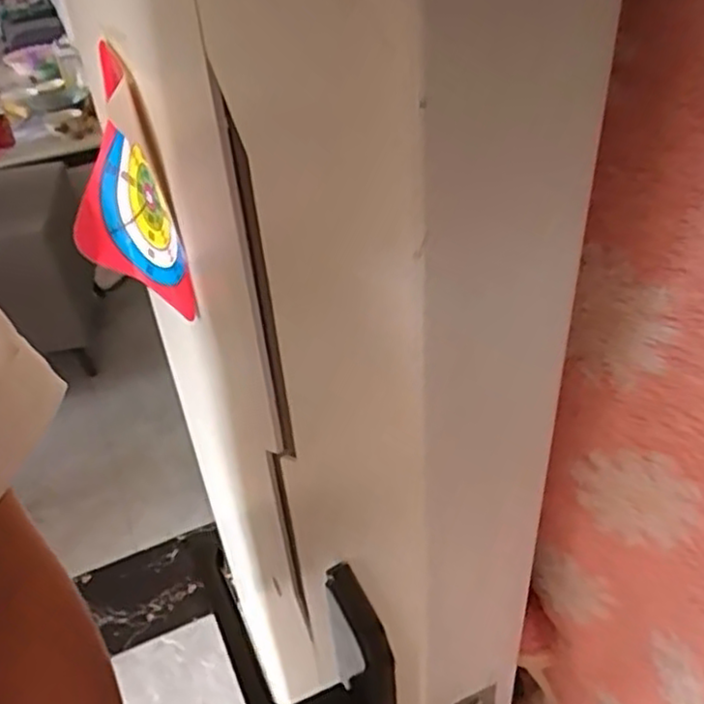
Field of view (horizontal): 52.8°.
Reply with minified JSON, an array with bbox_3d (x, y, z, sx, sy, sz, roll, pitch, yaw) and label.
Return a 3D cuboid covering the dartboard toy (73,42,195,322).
[{"bbox_3d":[-0.177,-0.117,0.523,0.067,0.155,0.144,-18,40,-16],"label":"dartboard toy"}]

